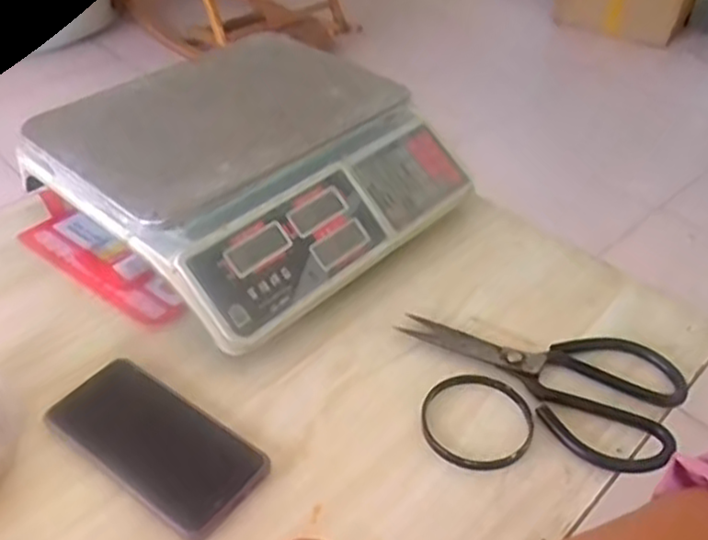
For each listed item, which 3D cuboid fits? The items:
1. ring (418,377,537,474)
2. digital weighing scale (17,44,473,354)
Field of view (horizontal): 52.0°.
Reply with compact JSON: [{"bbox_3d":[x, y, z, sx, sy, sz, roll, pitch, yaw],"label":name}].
[{"bbox_3d":[0.092,0.115,0.549,0.084,0.010,0.084,1,41,-1],"label":"ring"},{"bbox_3d":[-0.099,-0.097,0.709,0.303,0.106,0.312,31,49,30],"label":"digital weighing scale"}]

